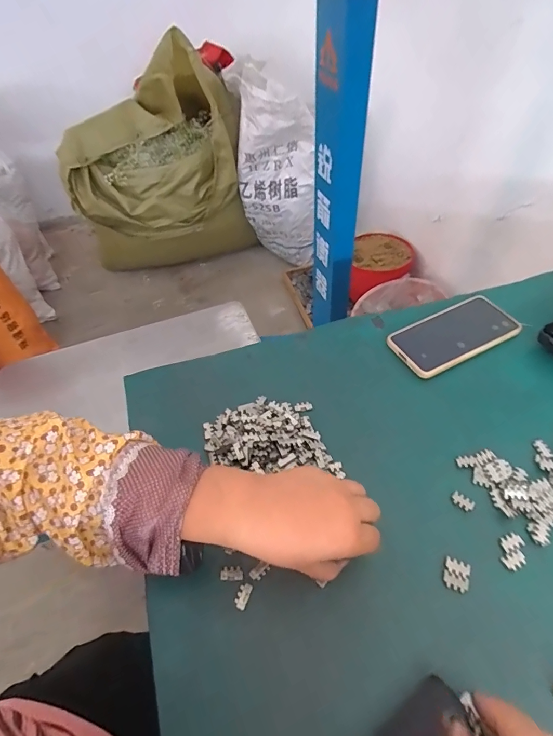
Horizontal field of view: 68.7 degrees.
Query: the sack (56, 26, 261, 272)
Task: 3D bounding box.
[{"bbox_3d":[-0.468,-0.750,1.593,0.686,0.728,0.362,-5,51,-2],"label":"sack"}]

